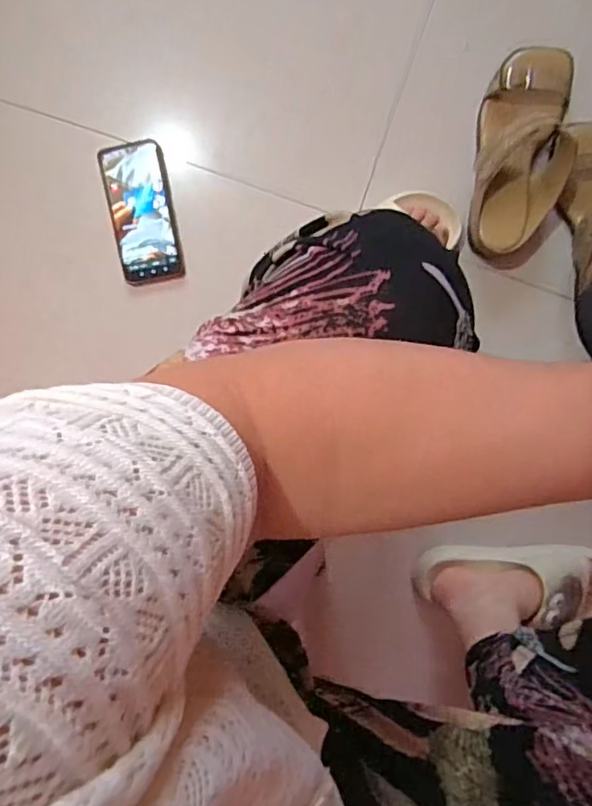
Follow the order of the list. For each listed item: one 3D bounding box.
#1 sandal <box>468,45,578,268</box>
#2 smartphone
[{"bbox_3d":[0.264,-0.287,0.652,0.106,0.101,0.239,8,100,1],"label":"sandal"},{"bbox_3d":[-0.193,-0.237,0.718,0.079,0.005,0.169,-9,99,4],"label":"smartphone"}]

